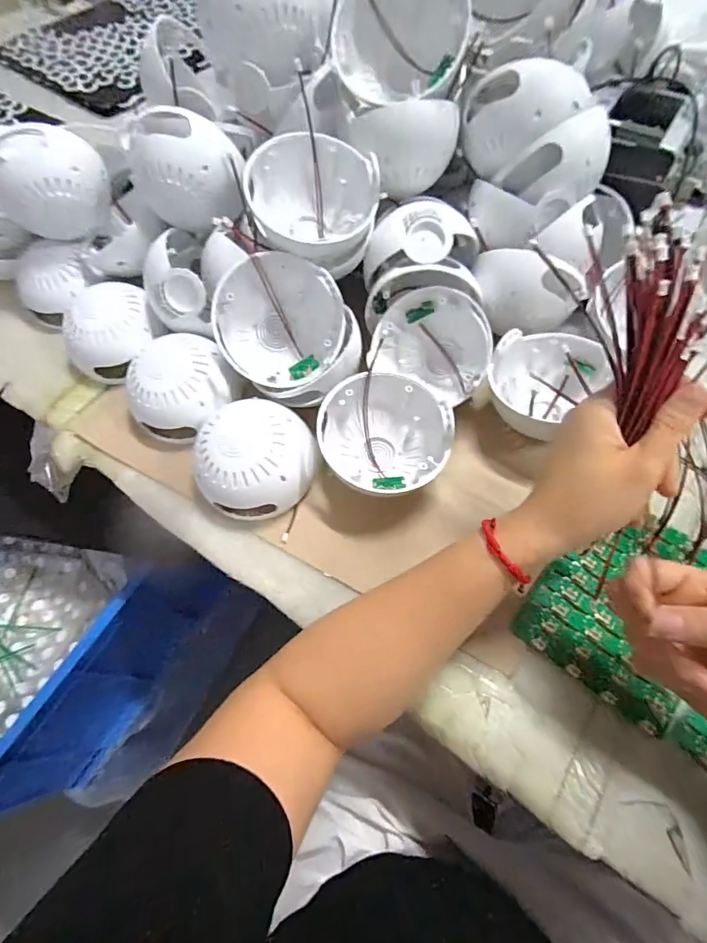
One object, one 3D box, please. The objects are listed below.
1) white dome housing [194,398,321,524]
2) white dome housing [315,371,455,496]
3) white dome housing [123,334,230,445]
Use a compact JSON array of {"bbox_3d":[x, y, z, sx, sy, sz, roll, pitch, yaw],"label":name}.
[{"bbox_3d":[-0.090,-0.012,0.429,0.104,0.066,0.098,-1,63,2],"label":"white dome housing"},{"bbox_3d":[0.031,-0.034,0.428,0.104,0.069,0.113,-1,63,2],"label":"white dome housing"},{"bbox_3d":[-0.176,-0.082,0.472,0.090,0.069,0.096,-1,63,2],"label":"white dome housing"}]

